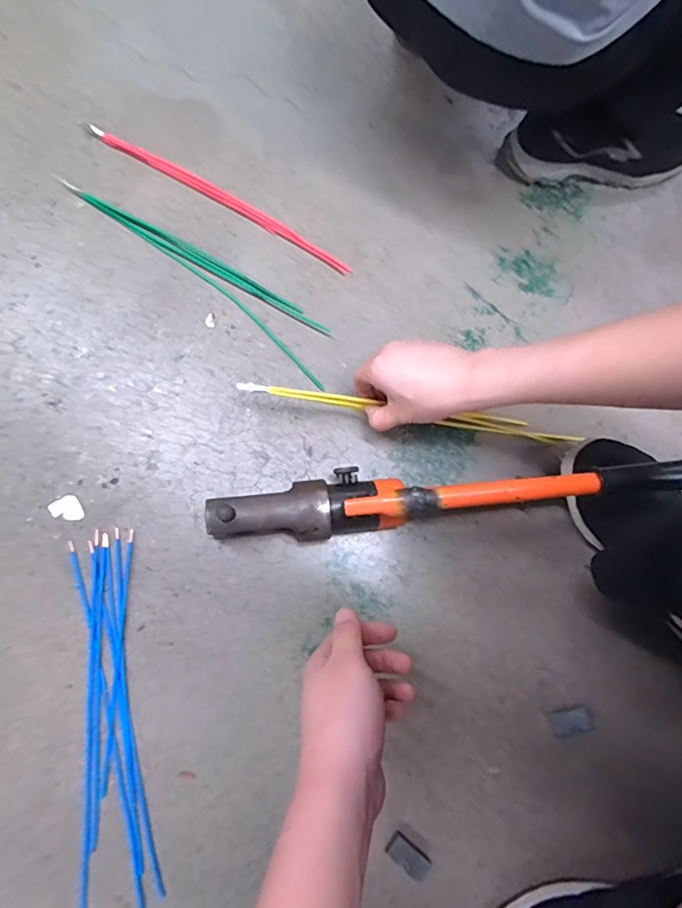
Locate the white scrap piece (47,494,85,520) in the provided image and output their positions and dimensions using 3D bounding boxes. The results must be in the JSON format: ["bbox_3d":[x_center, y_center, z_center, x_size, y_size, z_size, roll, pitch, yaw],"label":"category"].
[{"bbox_3d":[-0.302,0.062,0.566,0.031,0.004,0.031,-28,79,-8],"label":"white scrap piece"}]

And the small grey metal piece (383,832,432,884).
[{"bbox_3d":[0.067,0.395,0.502,0.046,0.012,0.023,43,79,8],"label":"small grey metal piece"}]

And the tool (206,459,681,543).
[{"bbox_3d":[0.093,0.036,0.527,0.444,0.119,0.065,-7,77,-3],"label":"tool"}]

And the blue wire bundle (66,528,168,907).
[{"bbox_3d":[-0.230,0.275,0.519,0.072,0.016,0.382,-8,77,-4],"label":"blue wire bundle"}]

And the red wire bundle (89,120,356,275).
[{"bbox_3d":[-0.154,-0.328,0.652,0.379,0.007,0.020,30,78,5],"label":"red wire bundle"}]

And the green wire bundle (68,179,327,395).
[{"bbox_3d":[-0.163,-0.231,0.634,0.400,0.009,0.062,39,79,7],"label":"green wire bundle"}]

